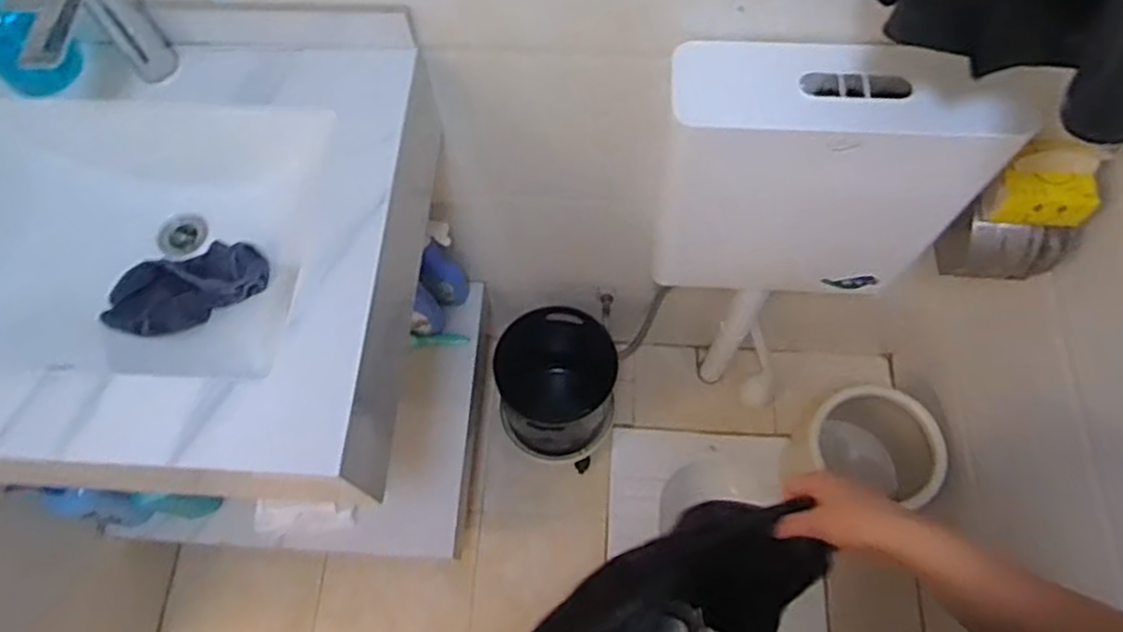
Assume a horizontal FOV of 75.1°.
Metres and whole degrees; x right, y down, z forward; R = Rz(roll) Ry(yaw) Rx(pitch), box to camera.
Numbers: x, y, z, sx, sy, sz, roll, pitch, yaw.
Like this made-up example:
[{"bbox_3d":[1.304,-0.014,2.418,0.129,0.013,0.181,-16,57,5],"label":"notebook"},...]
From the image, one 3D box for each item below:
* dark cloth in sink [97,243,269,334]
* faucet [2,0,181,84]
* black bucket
[{"bbox_3d":[-0.407,-0.032,0.792,0.171,0.028,0.095,-18,68,-5],"label":"dark cloth in sink"},{"bbox_3d":[-0.478,-0.280,0.745,0.043,0.172,0.147,13,69,8],"label":"faucet"},{"bbox_3d":[-0.009,0.139,1.403,0.225,0.298,0.222,-1,68,2],"label":"black bucket"}]

